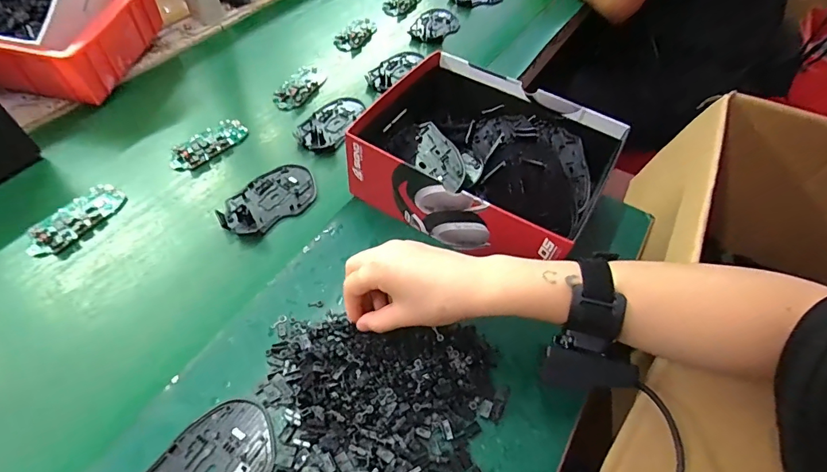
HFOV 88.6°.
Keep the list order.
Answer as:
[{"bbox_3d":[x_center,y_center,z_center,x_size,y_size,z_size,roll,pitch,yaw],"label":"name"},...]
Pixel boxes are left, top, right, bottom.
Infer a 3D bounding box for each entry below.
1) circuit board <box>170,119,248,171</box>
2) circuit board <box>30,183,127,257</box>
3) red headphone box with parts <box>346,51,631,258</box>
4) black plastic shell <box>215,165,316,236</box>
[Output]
[{"bbox_3d":[-0.254,-0.115,0.526,0.042,0.010,0.098,34,58,20],"label":"circuit board"},{"bbox_3d":[-0.357,-0.018,0.449,0.043,0.011,0.099,25,56,14],"label":"circuit board"},{"bbox_3d":[0.075,-0.084,0.465,0.241,0.096,0.191,27,56,16],"label":"red headphone box with parts"},{"bbox_3d":[-0.162,-0.042,0.479,0.074,0.010,0.111,31,58,18],"label":"black plastic shell"}]

